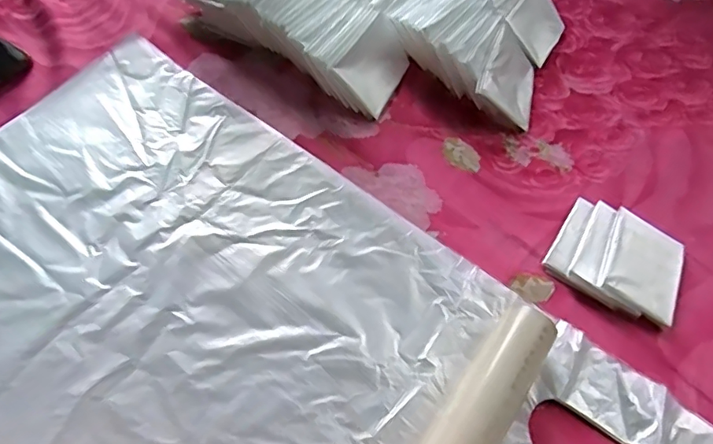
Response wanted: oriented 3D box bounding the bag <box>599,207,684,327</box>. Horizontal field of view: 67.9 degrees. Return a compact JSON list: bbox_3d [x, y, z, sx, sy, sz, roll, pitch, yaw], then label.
[{"bbox_3d":[0.238,0.035,0.436,0.065,0.008,0.084,30,62,0],"label":"bag"}]

